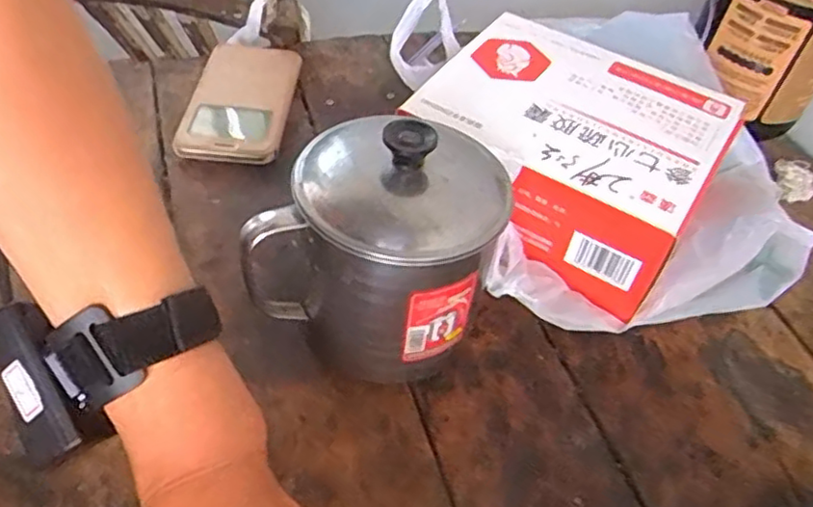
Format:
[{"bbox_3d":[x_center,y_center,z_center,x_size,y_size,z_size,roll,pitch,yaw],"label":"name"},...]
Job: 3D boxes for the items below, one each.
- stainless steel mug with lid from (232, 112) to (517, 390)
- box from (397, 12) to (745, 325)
[{"bbox_3d":[-0.015,-0.006,0.357,0.121,0.131,0.093,11,47,5],"label":"stainless steel mug with lid"},{"bbox_3d":[0.104,-0.064,0.449,0.184,0.095,0.139,32,52,22],"label":"box"}]

